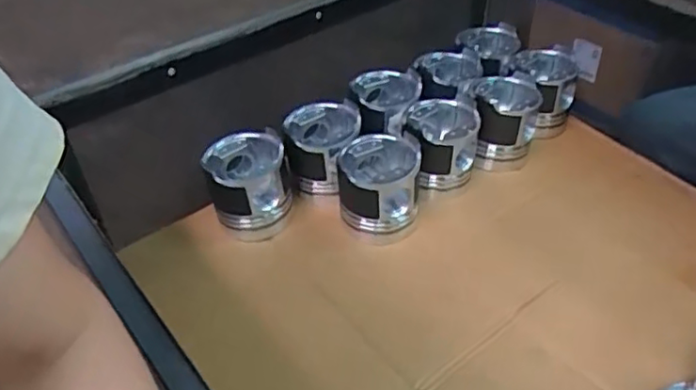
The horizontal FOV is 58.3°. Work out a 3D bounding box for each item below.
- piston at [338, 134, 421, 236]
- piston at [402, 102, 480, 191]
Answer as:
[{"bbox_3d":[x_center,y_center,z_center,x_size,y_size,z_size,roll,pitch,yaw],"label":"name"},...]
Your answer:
[{"bbox_3d":[0.038,-0.001,0.772,0.098,0.116,0.090,3,43,4],"label":"piston"},{"bbox_3d":[0.120,-0.060,0.820,0.095,0.096,0.098,2,43,2],"label":"piston"}]

